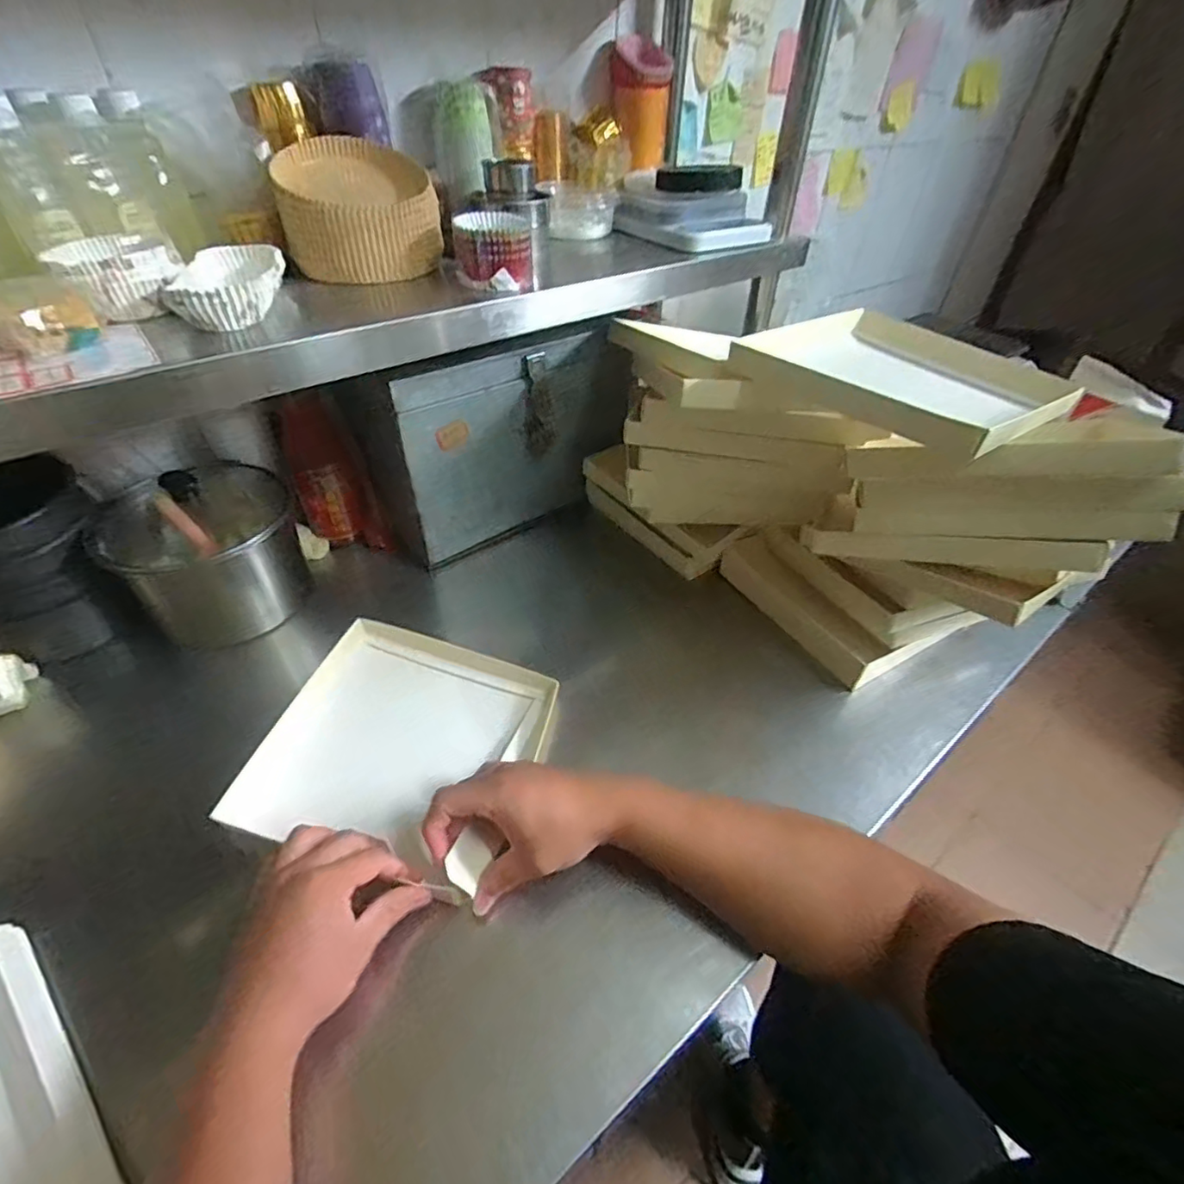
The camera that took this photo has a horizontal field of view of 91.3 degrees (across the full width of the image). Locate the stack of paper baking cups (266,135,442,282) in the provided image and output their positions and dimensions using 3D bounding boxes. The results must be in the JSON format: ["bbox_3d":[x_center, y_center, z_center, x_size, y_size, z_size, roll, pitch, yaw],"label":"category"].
[{"bbox_3d":[-0.235,-0.387,0.585,0.144,0.092,0.150,-15,47,-18],"label":"stack of paper baking cups"}]

